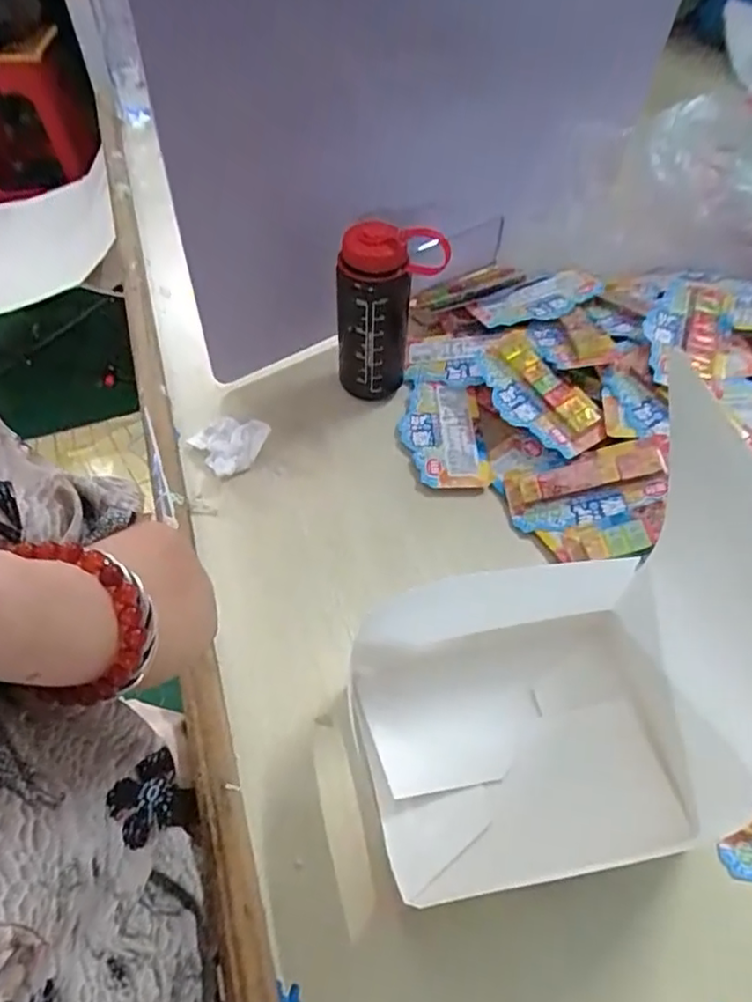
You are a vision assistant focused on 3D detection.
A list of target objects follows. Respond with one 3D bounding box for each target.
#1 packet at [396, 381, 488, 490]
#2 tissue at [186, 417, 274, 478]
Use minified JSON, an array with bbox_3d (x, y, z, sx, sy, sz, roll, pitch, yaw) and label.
[{"bbox_3d":[0.062,-0.068,0.624,0.075,0.013,0.139,-1,53,-1],"label":"packet"},{"bbox_3d":[-0.138,-0.056,0.602,0.058,0.021,0.063,36,61,24],"label":"tissue"}]

